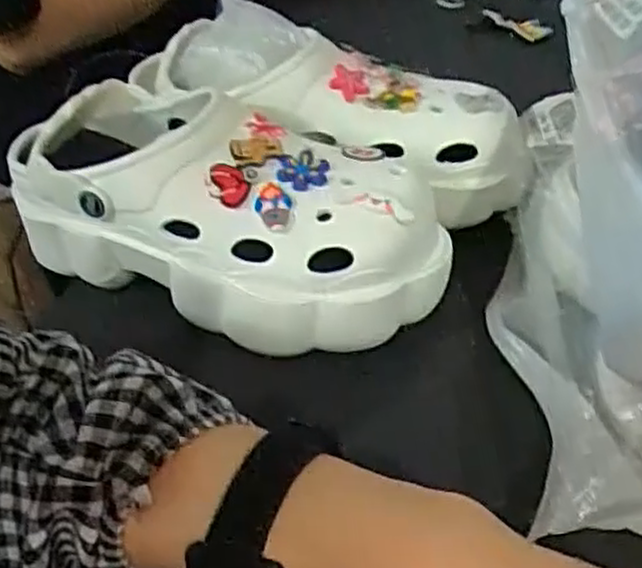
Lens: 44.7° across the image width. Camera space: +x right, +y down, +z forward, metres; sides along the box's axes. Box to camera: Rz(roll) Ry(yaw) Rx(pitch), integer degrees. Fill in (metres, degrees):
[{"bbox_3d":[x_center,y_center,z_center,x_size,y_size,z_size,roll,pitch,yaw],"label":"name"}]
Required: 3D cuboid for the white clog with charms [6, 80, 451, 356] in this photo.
[{"bbox_3d":[-0.056,-0.047,0.443,0.250,0.088,0.105,19,44,20],"label":"white clog with charms"}]

